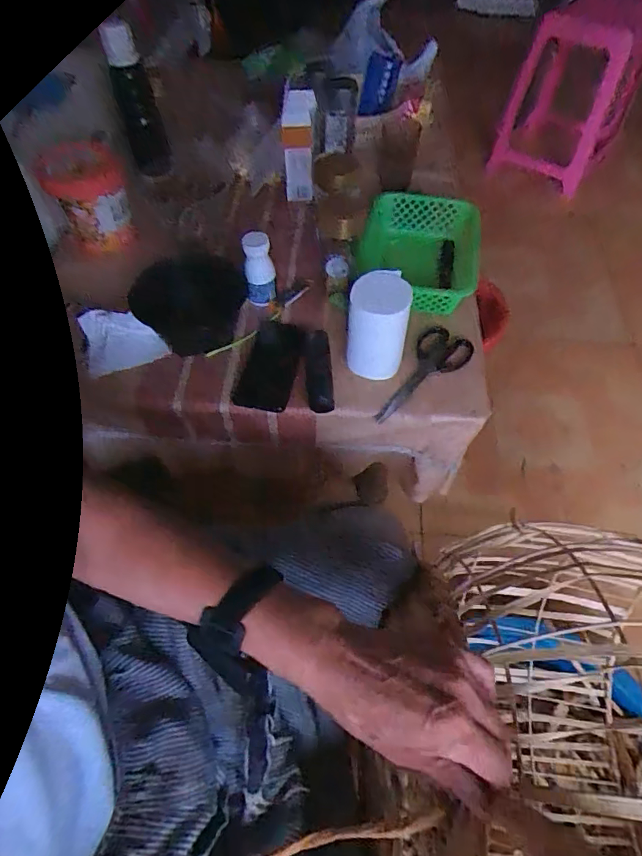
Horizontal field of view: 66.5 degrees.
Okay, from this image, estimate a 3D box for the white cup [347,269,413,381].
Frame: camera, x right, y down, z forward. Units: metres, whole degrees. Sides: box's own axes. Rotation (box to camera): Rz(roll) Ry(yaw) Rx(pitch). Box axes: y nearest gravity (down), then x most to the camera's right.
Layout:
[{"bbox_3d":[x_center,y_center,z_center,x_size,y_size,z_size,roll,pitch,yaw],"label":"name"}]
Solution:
[{"bbox_3d":[0.079,-0.140,0.672,0.075,0.122,0.082,-1,56,1],"label":"white cup"}]

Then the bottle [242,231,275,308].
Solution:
[{"bbox_3d":[-0.096,-0.244,0.758,0.047,0.105,0.037,-13,57,-8],"label":"bottle"}]

